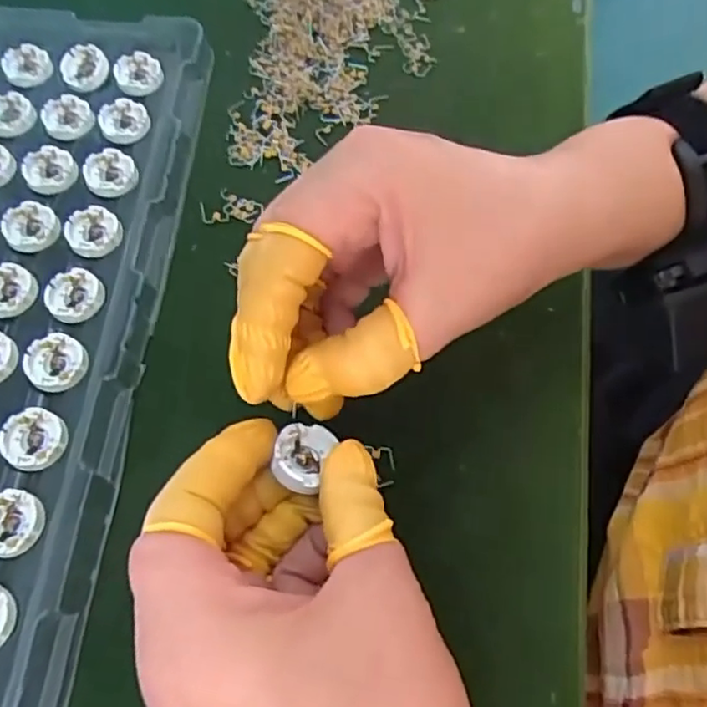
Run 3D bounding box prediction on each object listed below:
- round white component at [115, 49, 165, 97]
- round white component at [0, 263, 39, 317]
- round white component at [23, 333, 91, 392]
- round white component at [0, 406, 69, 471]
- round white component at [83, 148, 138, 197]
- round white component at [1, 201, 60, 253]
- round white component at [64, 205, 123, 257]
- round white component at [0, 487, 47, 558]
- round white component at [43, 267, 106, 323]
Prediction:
[{"bbox_3d":[-0.107,-0.140,0.329,0.022,0.005,0.025,-10,66,-7],"label":"round white component"},{"bbox_3d":[-0.145,-0.027,0.276,0.023,0.004,0.025,1,65,-2],"label":"round white component"},{"bbox_3d":[-0.118,0.003,0.262,0.024,0.004,0.023,1,65,-2],"label":"round white component"},{"bbox_3d":[-0.120,0.032,0.249,0.023,0.005,0.023,1,65,-2],"label":"round white component"},{"bbox_3d":[-0.111,-0.083,0.302,0.023,0.004,0.024,1,65,-2],"label":"round white component"},{"bbox_3d":[-0.141,-0.056,0.288,0.023,0.004,0.023,1,65,-2],"label":"round white component"},{"bbox_3d":[-0.113,-0.054,0.288,0.024,0.004,0.024,1,65,-2],"label":"round white component"},{"bbox_3d":[-0.123,0.060,0.236,0.024,0.005,0.023,1,65,-2],"label":"round white component"},{"bbox_3d":[-0.116,-0.024,0.275,0.023,0.004,0.023,1,65,-2],"label":"round white component"}]

